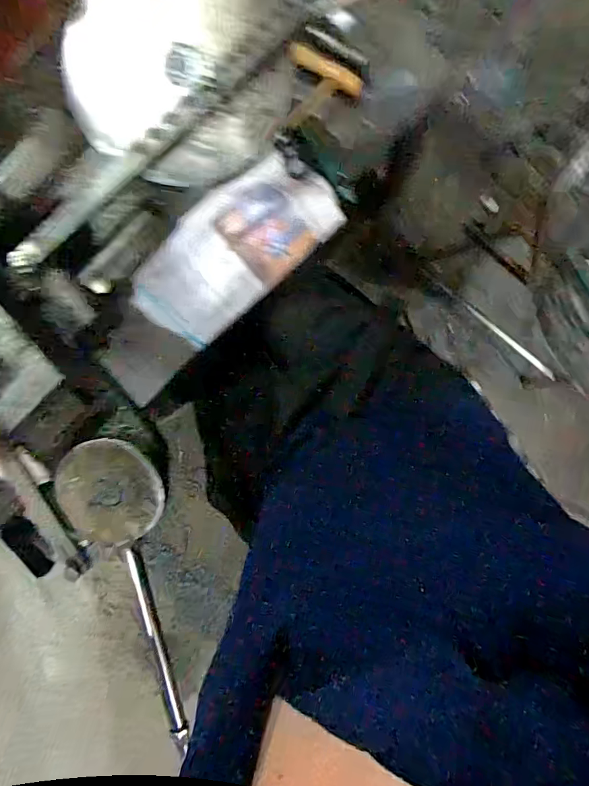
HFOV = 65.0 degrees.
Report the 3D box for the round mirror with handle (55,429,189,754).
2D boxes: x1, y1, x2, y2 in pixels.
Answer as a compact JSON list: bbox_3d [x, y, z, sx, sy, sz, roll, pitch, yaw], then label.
[{"bbox_3d":[-0.154,0.196,0.442,0.090,0.023,0.311,-7,97,6],"label":"round mirror with handle"}]

